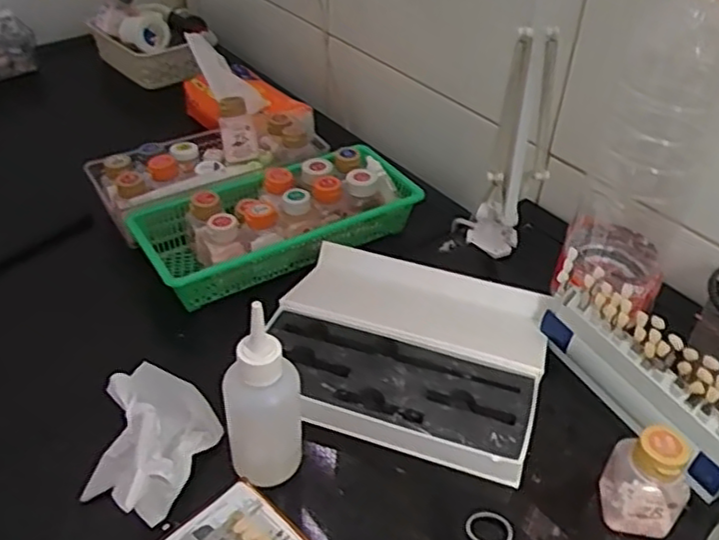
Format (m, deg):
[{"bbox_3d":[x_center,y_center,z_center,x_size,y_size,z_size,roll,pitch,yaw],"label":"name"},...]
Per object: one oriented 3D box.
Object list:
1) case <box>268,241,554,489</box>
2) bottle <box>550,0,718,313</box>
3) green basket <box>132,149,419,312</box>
[{"bbox_3d":[0.036,0.062,0.541,0.210,0.029,0.198,14,42,13],"label":"case"},{"bbox_3d":[0.238,-0.101,0.548,0.093,0.289,0.097,17,42,16],"label":"bottle"},{"bbox_3d":[-0.090,-0.060,0.757,0.296,0.072,0.129,-22,46,-26],"label":"green basket"}]

